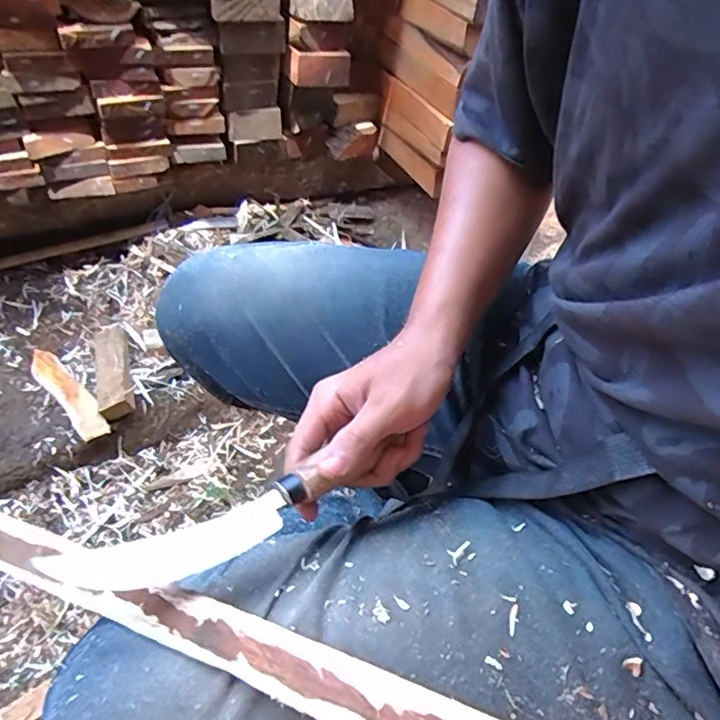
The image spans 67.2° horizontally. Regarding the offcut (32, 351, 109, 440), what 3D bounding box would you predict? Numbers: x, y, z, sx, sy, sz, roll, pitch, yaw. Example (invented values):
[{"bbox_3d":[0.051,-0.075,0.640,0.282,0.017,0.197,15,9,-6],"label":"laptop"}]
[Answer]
[{"bbox_3d":[-0.563,0.059,1.042,0.258,0.024,0.057,38,57,26],"label":"offcut"}]

